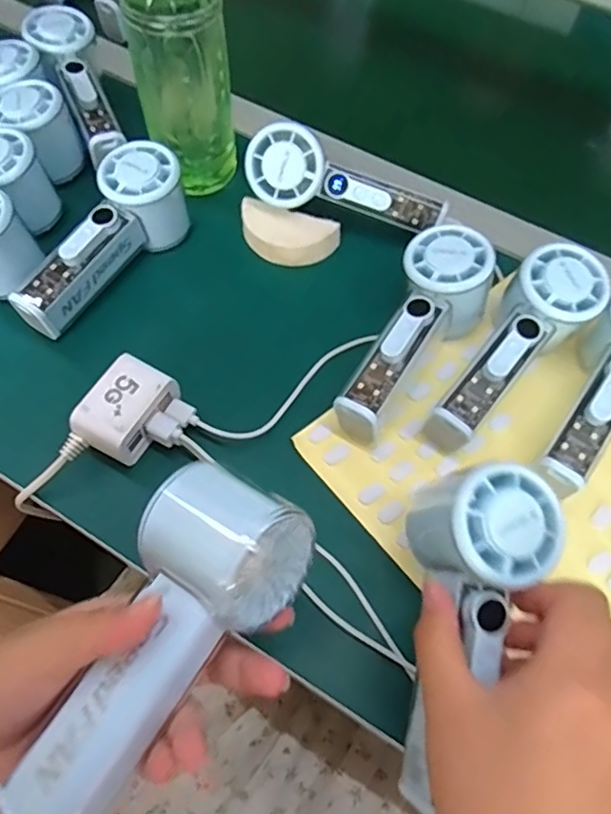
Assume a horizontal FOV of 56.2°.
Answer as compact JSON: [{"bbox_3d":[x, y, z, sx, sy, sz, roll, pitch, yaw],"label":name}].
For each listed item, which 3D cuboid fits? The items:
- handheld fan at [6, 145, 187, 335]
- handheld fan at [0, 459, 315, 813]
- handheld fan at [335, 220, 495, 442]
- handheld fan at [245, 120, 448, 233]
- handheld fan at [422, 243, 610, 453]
[{"bbox_3d":[-0.145,-0.119,0.419,0.050,0.062,0.155,34,79,14],"label":"handheld fan"},{"bbox_3d":[-0.059,0.098,0.232,0.057,0.051,0.147,32,81,14],"label":"handheld fan"},{"bbox_3d":[0.071,-0.048,0.386,0.061,0.056,0.157,32,78,14],"label":"handheld fan"},{"bbox_3d":[0.031,-0.170,0.441,0.150,0.057,0.041,17,21,-9],"label":"handheld fan"},{"bbox_3d":[0.136,-0.035,0.380,0.056,0.052,0.160,38,79,16],"label":"handheld fan"}]

